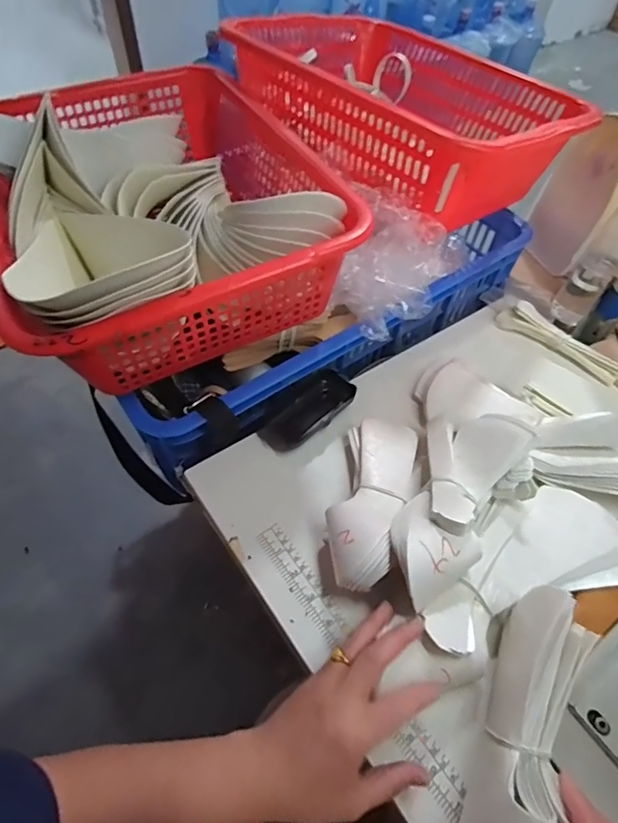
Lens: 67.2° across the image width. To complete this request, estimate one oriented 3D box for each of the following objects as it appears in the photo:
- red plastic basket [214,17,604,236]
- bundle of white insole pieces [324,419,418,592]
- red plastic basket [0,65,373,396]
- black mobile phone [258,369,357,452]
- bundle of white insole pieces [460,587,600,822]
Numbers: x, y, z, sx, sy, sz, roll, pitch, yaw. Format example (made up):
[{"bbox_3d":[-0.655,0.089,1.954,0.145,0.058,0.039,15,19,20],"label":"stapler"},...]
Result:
[{"bbox_3d":[0.129,-0.409,0.634,0.352,0.134,0.418,-35,64,-24],"label":"red plastic basket"},{"bbox_3d":[0.061,0.080,0.447,0.068,0.060,0.182,15,56,7],"label":"bundle of white insole pieces"},{"bbox_3d":[-0.159,-0.226,0.497,0.340,0.123,0.403,-26,61,-19],"label":"red plastic basket"},{"bbox_3d":[0.001,0.001,0.522,0.048,0.023,0.112,38,62,21],"label":"black mobile phone"},{"bbox_3d":[0.150,0.233,0.313,0.058,0.065,0.219,22,55,12],"label":"bundle of white insole pieces"}]

